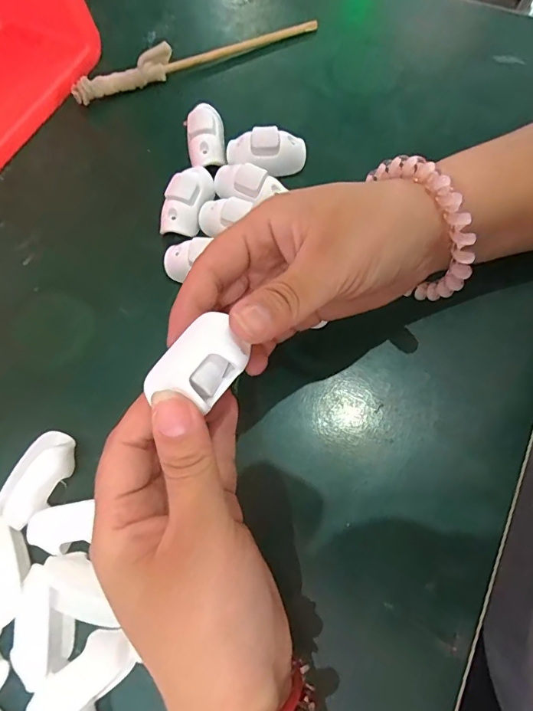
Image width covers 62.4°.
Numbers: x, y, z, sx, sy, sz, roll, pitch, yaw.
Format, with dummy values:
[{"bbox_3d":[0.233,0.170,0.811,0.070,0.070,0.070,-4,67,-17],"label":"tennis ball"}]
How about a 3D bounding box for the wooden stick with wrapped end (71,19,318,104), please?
[{"bbox_3d":[-0.054,-0.233,0.340,0.193,0.016,0.018,-21,72,-4],"label":"wooden stick with wrapped end"}]

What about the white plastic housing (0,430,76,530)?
[{"bbox_3d":[-0.124,0.065,0.240,0.033,0.019,0.048,33,76,13],"label":"white plastic housing"}]

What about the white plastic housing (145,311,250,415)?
[{"bbox_3d":[-0.027,0.005,0.177,0.027,0.019,0.039,38,77,14],"label":"white plastic housing"}]

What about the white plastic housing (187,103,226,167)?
[{"bbox_3d":[-0.042,-0.153,0.305,0.024,0.023,0.045,-6,71,1],"label":"white plastic housing"}]

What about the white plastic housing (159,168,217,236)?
[{"bbox_3d":[-0.051,-0.101,0.289,0.023,0.023,0.049,18,73,9],"label":"white plastic housing"}]

